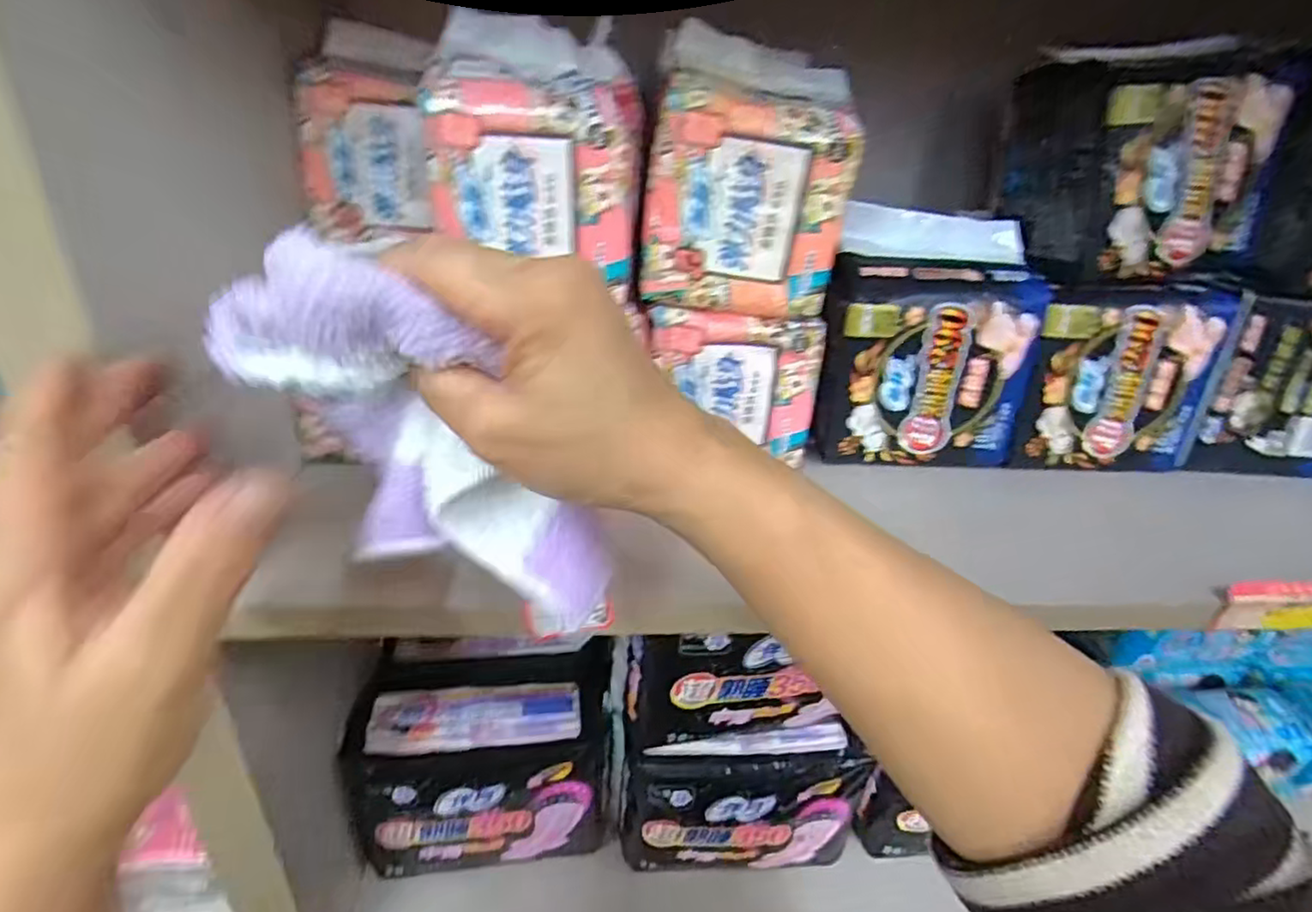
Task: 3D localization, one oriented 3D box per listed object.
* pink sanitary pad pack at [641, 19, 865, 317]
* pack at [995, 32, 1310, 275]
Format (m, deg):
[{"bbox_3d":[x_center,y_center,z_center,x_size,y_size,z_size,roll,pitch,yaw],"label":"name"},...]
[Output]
[{"bbox_3d":[0.049,-0.142,0.344,0.096,0.116,0.071,6,28,5],"label":"pink sanitary pad pack"},{"bbox_3d":[0.276,-0.167,0.384,0.131,0.110,0.075,-2,29,-11],"label":"pack"}]

